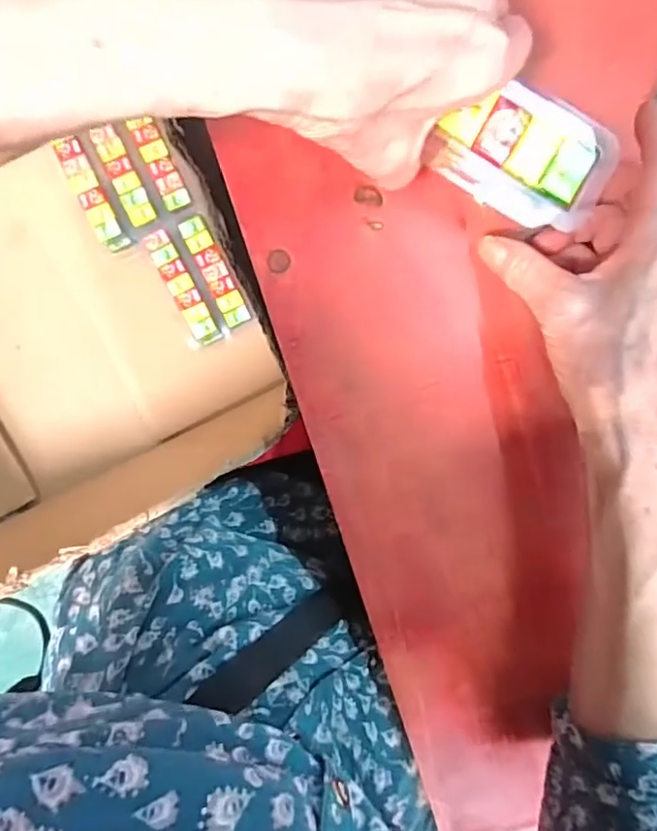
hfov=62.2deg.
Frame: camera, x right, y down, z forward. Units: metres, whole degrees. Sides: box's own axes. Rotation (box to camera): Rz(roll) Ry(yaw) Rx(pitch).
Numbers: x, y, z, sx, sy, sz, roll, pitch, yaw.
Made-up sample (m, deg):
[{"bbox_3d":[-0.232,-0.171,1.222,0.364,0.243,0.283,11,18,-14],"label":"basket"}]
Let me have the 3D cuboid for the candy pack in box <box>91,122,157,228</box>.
[{"bbox_3d":[-0.212,-0.246,0.567,0.027,0.011,0.096,-21,99,2],"label":"candy pack in box"}]

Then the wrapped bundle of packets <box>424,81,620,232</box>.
[{"bbox_3d":[0.085,-0.114,0.238,0.074,0.006,0.048,25,96,-6],"label":"wrapped bundle of packets"}]

